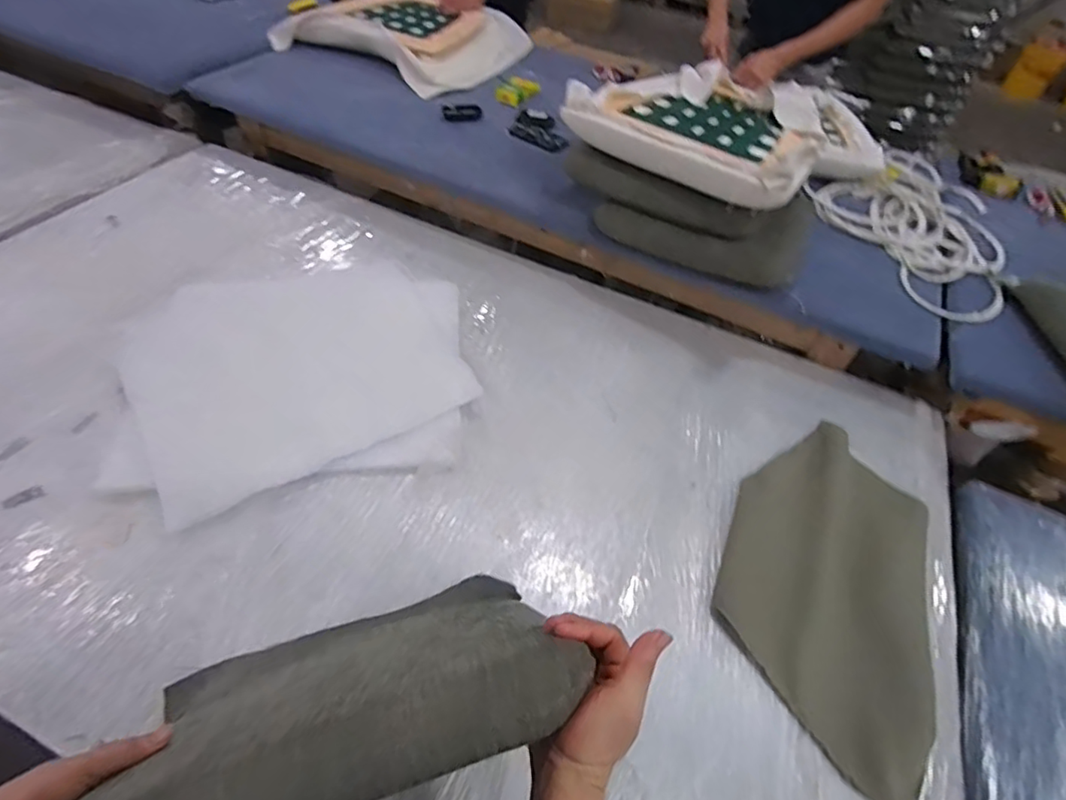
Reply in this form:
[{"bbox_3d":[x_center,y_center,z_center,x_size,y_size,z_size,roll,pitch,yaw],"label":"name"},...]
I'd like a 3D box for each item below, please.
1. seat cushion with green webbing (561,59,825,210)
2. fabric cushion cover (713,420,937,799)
[{"bbox_3d":[0.396,-0.604,1.206,0.494,0.093,0.467,35,54,22],"label":"seat cushion with green webbing"},{"bbox_3d":[0.473,0.262,0.892,0.305,0.031,0.589,21,52,11],"label":"fabric cushion cover"}]

